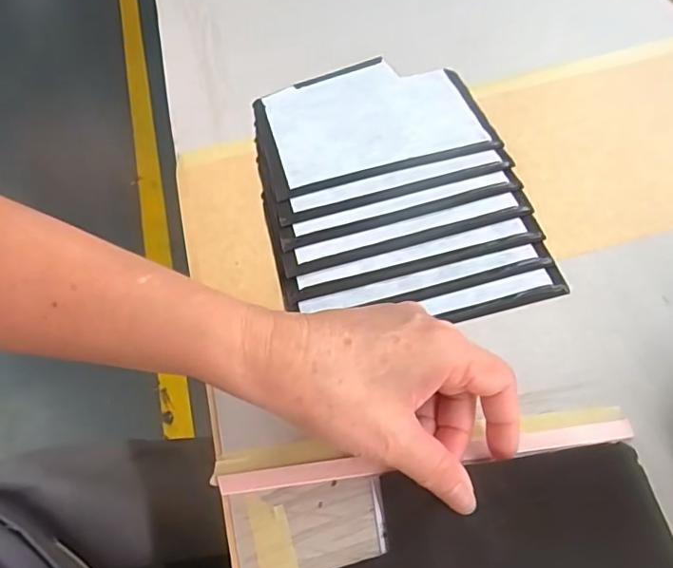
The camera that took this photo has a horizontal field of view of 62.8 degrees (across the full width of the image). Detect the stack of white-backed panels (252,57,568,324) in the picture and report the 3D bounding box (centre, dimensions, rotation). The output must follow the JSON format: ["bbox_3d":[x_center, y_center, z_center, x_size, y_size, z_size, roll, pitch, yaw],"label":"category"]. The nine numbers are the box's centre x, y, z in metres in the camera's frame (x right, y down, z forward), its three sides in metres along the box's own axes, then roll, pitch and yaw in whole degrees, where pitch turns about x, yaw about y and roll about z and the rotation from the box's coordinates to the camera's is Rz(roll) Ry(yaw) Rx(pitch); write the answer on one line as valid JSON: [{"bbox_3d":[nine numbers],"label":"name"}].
[{"bbox_3d":[0.036,-0.079,0.398,0.173,0.009,0.244,-11,57,-2],"label":"stack of white-backed panels"}]

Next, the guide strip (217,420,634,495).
[{"bbox_3d":[0.047,0.091,0.290,0.216,0.006,0.012,-9,57,0],"label":"guide strip"}]

